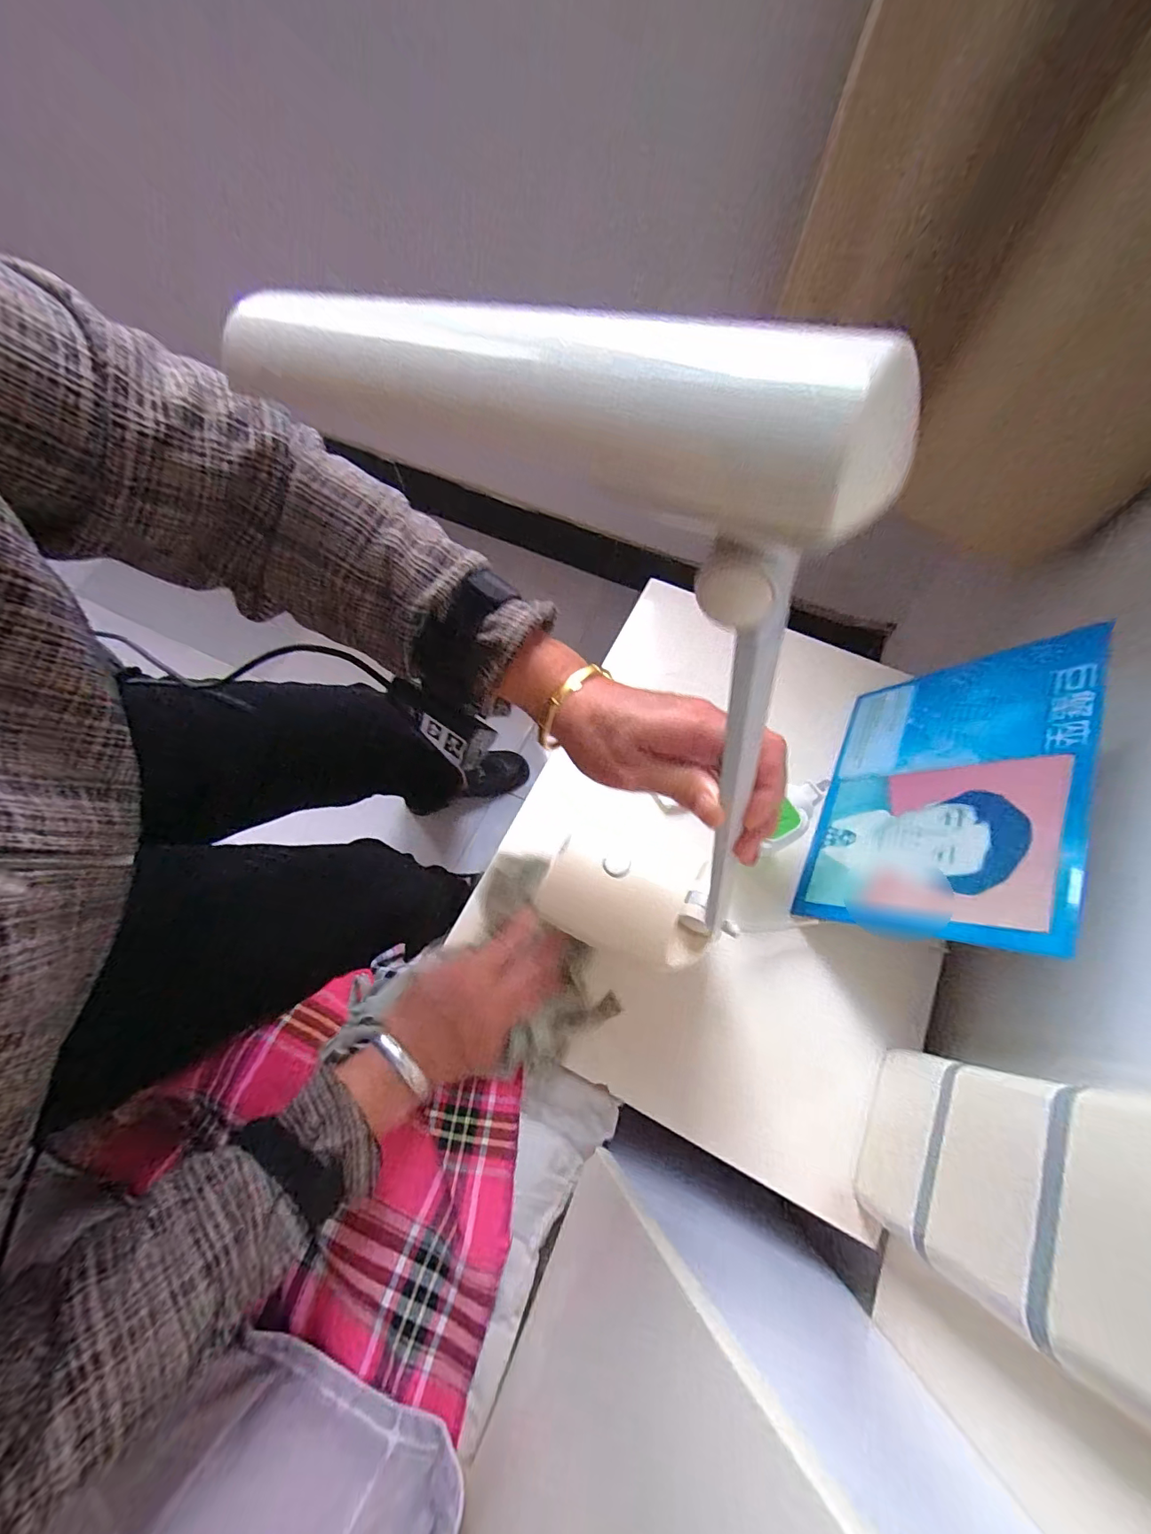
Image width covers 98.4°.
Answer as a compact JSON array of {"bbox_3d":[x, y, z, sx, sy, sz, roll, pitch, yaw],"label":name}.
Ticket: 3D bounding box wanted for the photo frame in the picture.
[{"bbox_3d":[0.281,0.019,0.396,0.010,0.190,0.234,32,72,-16],"label":"photo frame"}]

